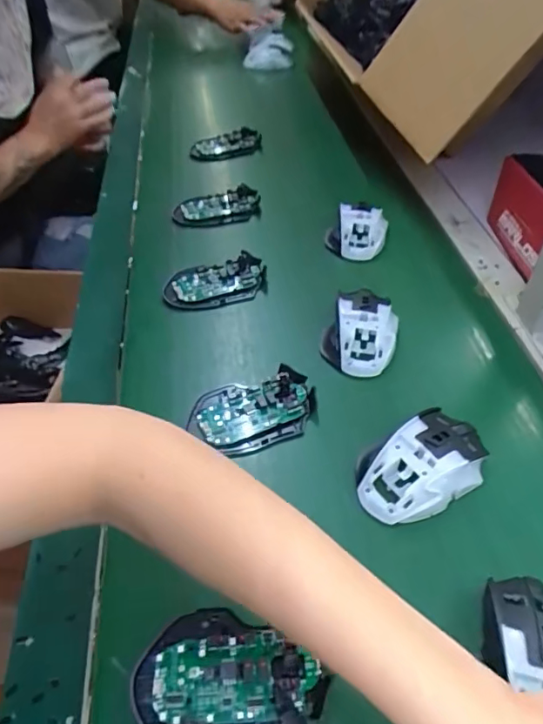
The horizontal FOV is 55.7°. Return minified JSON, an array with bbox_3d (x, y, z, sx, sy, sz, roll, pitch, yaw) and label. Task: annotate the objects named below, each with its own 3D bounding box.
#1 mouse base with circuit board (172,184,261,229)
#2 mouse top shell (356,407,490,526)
[{"bbox_3d":[-0.076,-0.211,0.712,0.118,0.019,0.061,-6,64,2],"label":"mouse base with circuit board"},{"bbox_3d":[0.121,0.080,0.402,0.107,0.035,0.063,-28,51,-23],"label":"mouse top shell"}]

